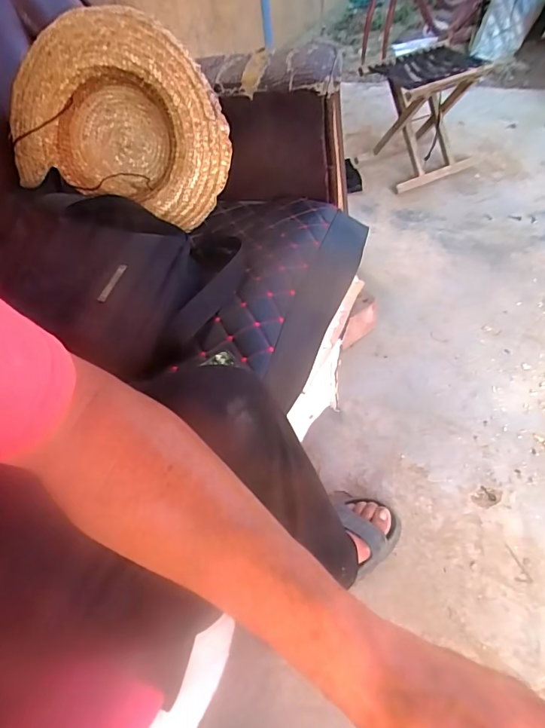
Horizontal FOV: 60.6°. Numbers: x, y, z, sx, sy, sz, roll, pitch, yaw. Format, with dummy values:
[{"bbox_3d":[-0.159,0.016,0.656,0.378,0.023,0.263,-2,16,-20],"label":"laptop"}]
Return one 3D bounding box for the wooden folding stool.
[{"bbox_3d":[0.450,-0.727,1.390,0.242,0.303,0.242,-17,51,-9],"label":"wooden folding stool"}]

